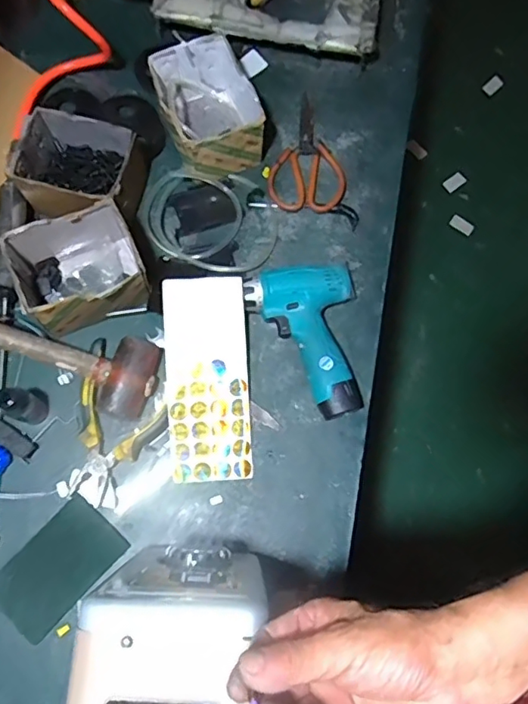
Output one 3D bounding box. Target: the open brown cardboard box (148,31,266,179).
[{"bbox_3d":[-0.073,-0.321,0.724,0.114,0.095,0.148,-20,77,-6],"label":"open brown cardboard box"}]

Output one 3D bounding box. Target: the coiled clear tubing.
[{"bbox_3d":[-0.079,-0.187,0.726,0.171,0.033,0.147,24,77,4],"label":"coiled clear tubing"}]

